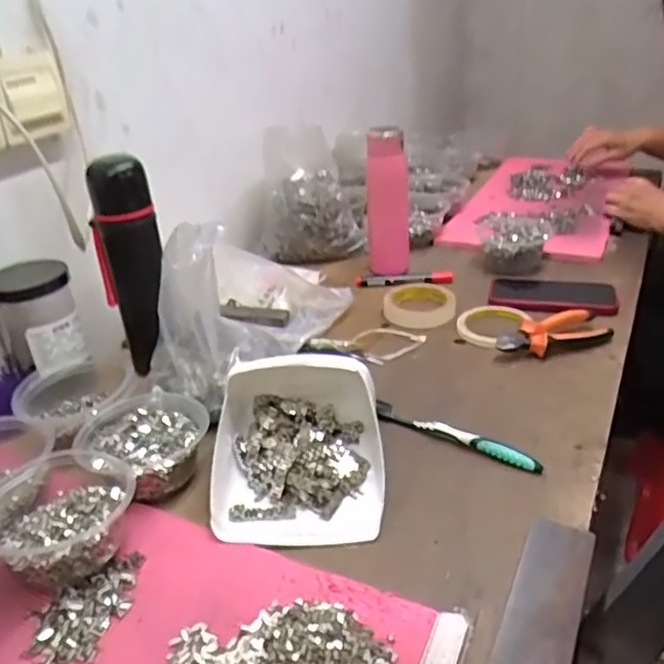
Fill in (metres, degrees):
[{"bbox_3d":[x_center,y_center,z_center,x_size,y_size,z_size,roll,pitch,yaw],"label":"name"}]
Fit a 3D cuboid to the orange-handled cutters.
[{"bbox_3d":[0.271,0.004,0.765,0.141,0.032,0.049,-13,29,-15],"label":"orange-handled cutters"}]

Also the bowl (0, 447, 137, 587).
[{"bbox_3d":[-0.224,0.146,0.512,0.116,0.061,0.126,-3,28,2],"label":"bowl"}]

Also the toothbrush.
[{"bbox_3d":[0.120,0.101,0.623,0.176,0.023,0.017,15,34,32],"label":"toothbrush"}]

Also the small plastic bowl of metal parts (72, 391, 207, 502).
[{"bbox_3d":[-0.177,0.105,0.600,0.116,0.042,0.113,-28,36,-37],"label":"small plastic bowl of metal parts"}]

